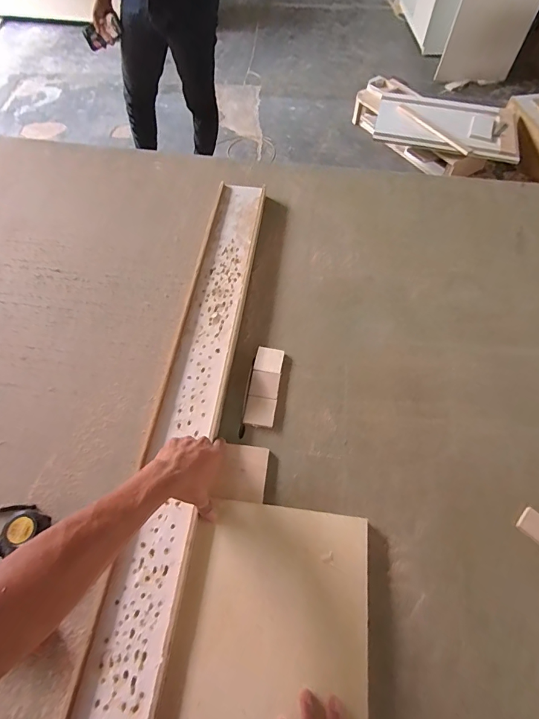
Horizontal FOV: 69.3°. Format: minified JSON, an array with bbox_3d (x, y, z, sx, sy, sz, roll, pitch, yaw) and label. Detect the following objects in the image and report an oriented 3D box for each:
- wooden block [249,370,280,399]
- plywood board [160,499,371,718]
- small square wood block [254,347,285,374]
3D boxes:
[{"bbox_3d":[-0.008,0.045,0.713,0.050,0.008,0.051,8,60,4],"label":"wooden block"},{"bbox_3d":[0.007,0.356,0.509,0.244,0.016,0.303,6,59,3],"label":"plywood board"},{"bbox_3d":[-0.001,0.002,0.740,0.052,0.008,0.053,8,60,4],"label":"small square wood block"}]

